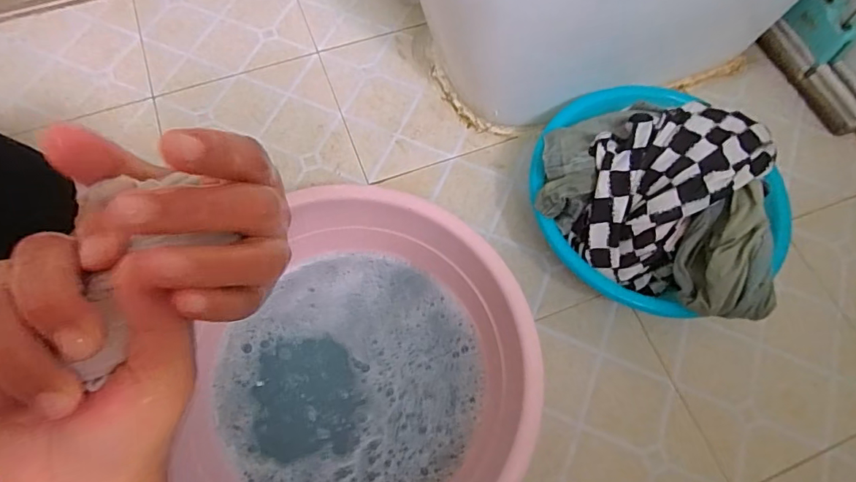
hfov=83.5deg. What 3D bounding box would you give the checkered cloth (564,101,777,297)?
[{"bbox_3d":[0.290,-0.060,0.618,0.178,0.148,0.220,29,70,11],"label":"checkered cloth"}]

